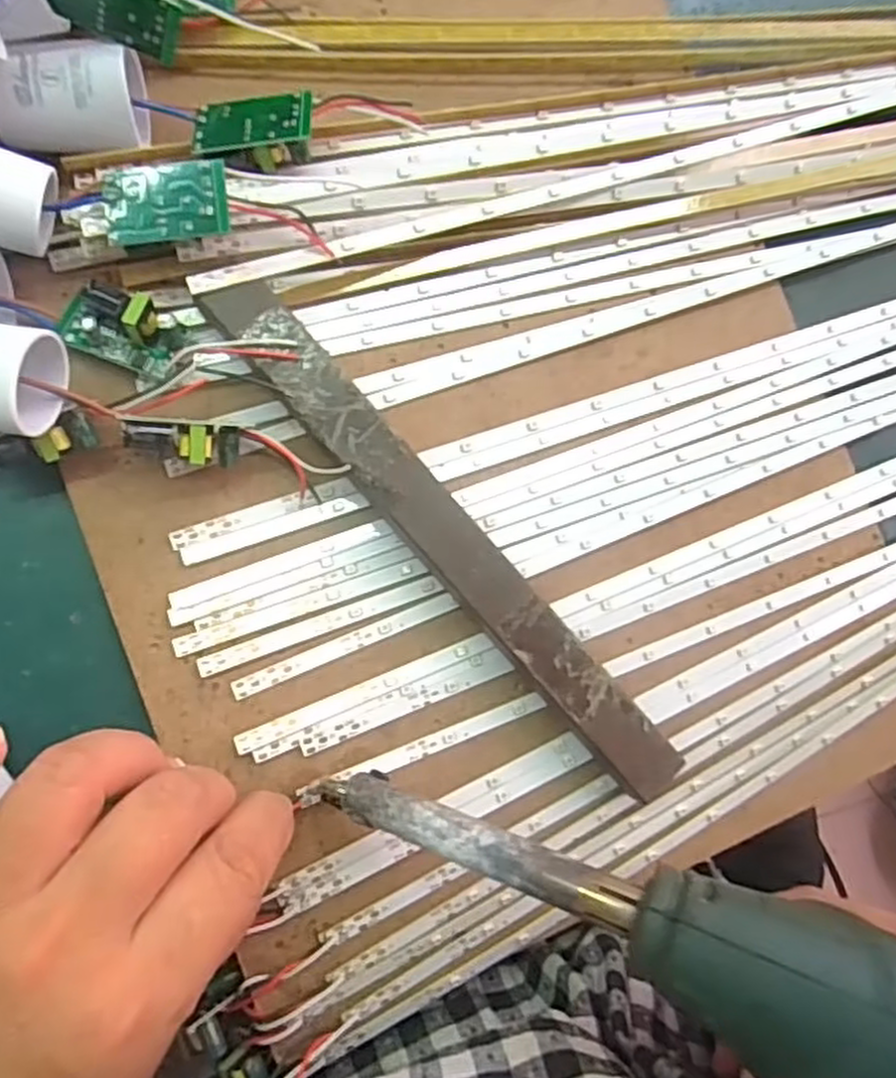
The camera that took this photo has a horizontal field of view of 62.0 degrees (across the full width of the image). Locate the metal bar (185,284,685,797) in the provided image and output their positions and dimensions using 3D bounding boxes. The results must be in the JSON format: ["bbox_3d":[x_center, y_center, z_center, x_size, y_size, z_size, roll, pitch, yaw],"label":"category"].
[{"bbox_3d":[0.000,0.000,0.238,0.021,0.004,0.207,-42,92,-12],"label":"metal bar"}]

